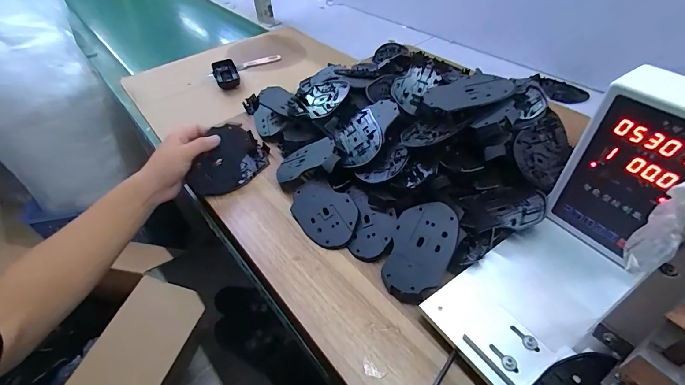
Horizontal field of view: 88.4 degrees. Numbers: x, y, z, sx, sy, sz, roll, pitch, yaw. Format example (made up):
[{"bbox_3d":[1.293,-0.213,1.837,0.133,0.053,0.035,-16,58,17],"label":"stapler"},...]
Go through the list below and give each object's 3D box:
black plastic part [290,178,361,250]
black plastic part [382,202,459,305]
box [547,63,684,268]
[{"bbox_3d":[-0.024,0.026,0.473,0.072,0.005,0.111,-41,58,-7],"label":"black plastic part"},{"bbox_3d":[0.088,0.066,0.400,0.068,0.009,0.115,11,69,28],"label":"black plastic part"},{"bbox_3d":[0.291,-0.023,0.346,0.060,0.164,0.104,-27,50,-20],"label":"box"}]

